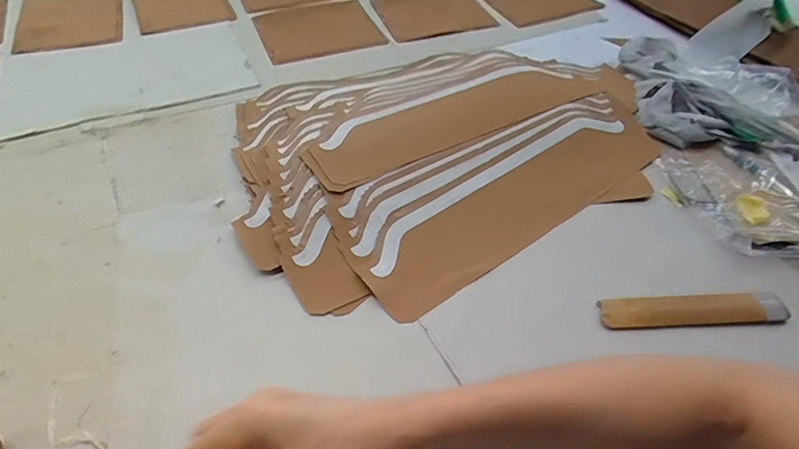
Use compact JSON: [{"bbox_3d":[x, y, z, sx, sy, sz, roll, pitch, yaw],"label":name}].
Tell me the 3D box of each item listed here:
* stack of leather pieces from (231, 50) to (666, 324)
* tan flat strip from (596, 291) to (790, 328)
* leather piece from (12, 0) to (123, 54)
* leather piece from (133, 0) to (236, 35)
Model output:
[{"bbox_3d":[0.060,-0.120,0.596,0.503,0.033,0.368,-25,53,-23],"label":"stack of leather pieces"},{"bbox_3d":[0.270,0.078,0.449,0.174,0.014,0.030,-2,48,-4],"label":"tan flat strip"},{"bbox_3d":[-0.503,-0.319,0.755,0.142,0.010,0.186,-13,50,-14],"label":"leather piece"},{"bbox_3d":[-0.358,-0.367,0.806,0.139,0.005,0.196,-19,52,-19],"label":"leather piece"}]

